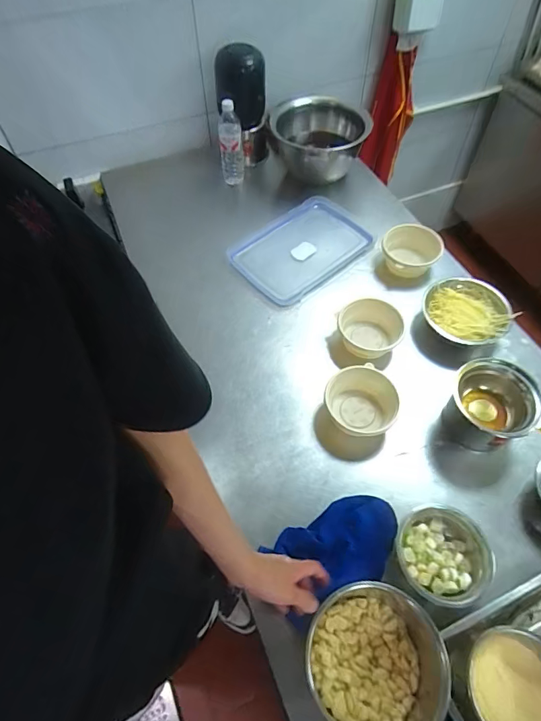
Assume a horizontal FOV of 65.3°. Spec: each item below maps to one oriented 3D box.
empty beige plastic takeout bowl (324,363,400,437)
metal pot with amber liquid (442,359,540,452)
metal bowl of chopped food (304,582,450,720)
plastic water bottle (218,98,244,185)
[{"bbox_3d":[0.183,0.084,0.843,0.144,0.057,0.141,0,57,0],"label":"empty beige plastic takeout bowl"},{"bbox_3d":[0.419,0.088,0.803,0.147,0.126,0.139,0,57,0],"label":"metal pot with amber liquid"},{"bbox_3d":[0.147,0.415,0.581,0.192,0.089,0.179,12,57,8],"label":"metal bowl of chopped food"},{"bbox_3d":[-0.117,-0.634,1.239,0.069,0.213,0.081,-5,57,-3],"label":"plastic water bottle"}]

